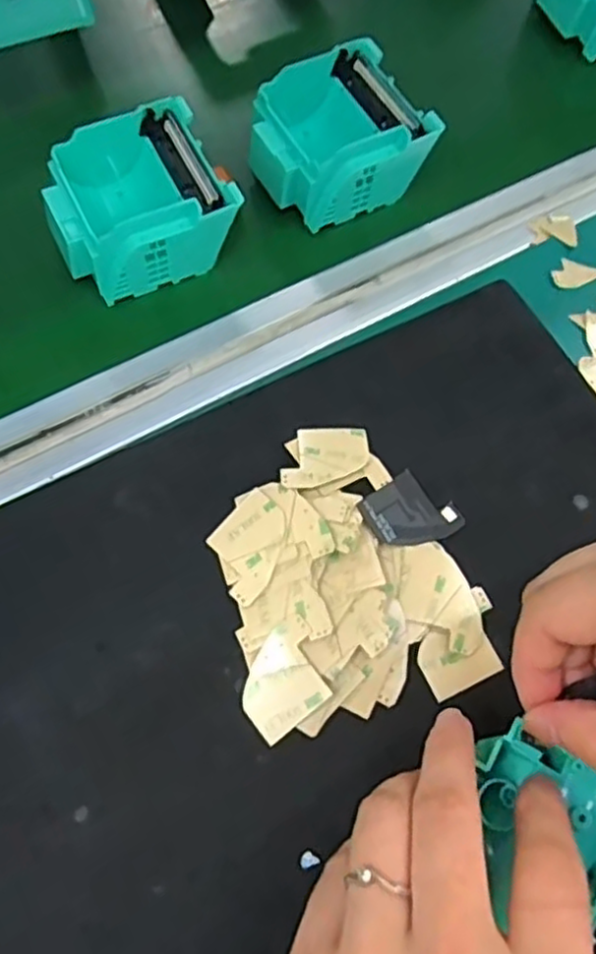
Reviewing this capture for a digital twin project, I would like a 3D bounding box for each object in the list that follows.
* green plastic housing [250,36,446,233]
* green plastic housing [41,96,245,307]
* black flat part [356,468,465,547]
[{"bbox_3d":[0.019,-0.175,0.366,0.083,0.043,0.079,-23,72,-13],"label":"green plastic housing"},{"bbox_3d":[-0.078,-0.132,0.338,0.083,0.040,0.078,-21,71,-13],"label":"green plastic housing"},{"bbox_3d":[0.046,0.014,0.287,0.037,0.006,0.031,-34,71,-15],"label":"black flat part"}]

